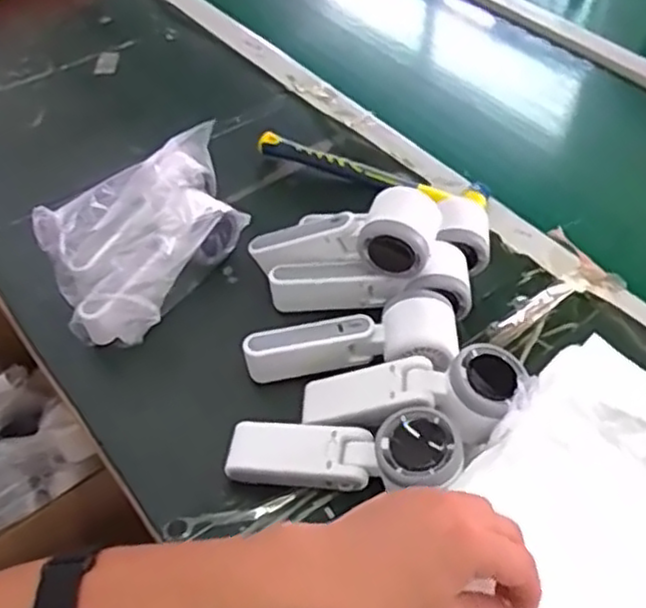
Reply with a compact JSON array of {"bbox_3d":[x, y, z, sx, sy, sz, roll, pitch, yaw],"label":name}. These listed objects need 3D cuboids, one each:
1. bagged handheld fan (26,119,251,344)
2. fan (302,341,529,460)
[{"bbox_3d":[-0.149,-0.054,0.630,0.132,0.087,0.199,36,59,27],"label":"bagged handheld fan"},{"bbox_3d":[0.063,0.067,0.520,0.166,0.046,0.065,-7,48,16],"label":"fan"}]

